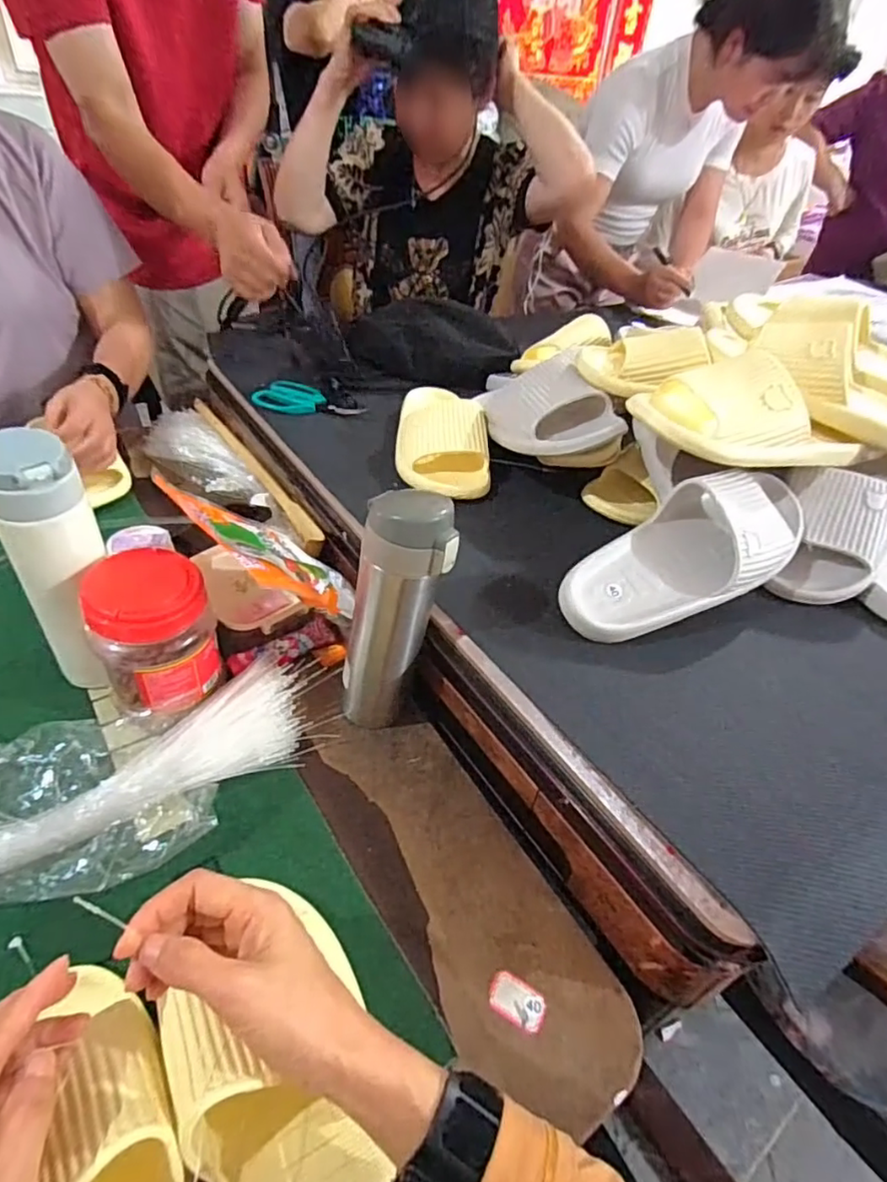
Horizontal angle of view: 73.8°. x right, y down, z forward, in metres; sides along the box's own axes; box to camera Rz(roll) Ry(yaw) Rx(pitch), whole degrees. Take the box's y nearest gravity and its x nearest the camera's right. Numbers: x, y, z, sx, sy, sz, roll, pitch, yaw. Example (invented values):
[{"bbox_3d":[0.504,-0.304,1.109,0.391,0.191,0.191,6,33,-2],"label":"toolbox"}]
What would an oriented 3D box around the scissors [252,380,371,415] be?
[{"bbox_3d":[-0.177,-0.250,0.786,0.143,0.010,0.077,18,42,12],"label":"scissors"}]

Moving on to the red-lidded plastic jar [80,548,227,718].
[{"bbox_3d":[-0.240,0.028,0.487,0.088,0.126,0.096,4,41,-4],"label":"red-lidded plastic jar"}]

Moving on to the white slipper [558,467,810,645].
[{"bbox_3d":[0.216,-0.040,0.522,0.252,0.086,0.108,-29,50,-10],"label":"white slipper"}]

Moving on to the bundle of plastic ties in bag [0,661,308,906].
[{"bbox_3d":[-0.350,0.160,0.424,0.499,0.053,0.149,-10,44,-19],"label":"bundle of plastic ties in bag"}]

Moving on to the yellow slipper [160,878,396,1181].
[{"bbox_3d":[-0.067,0.296,0.305,0.104,0.071,0.202,-17,56,-26],"label":"yellow slipper"}]

